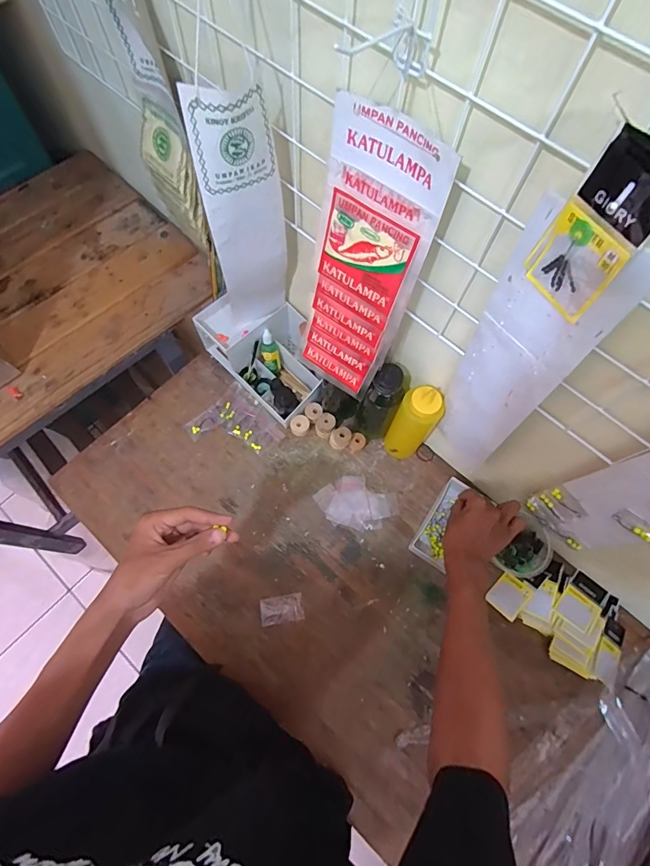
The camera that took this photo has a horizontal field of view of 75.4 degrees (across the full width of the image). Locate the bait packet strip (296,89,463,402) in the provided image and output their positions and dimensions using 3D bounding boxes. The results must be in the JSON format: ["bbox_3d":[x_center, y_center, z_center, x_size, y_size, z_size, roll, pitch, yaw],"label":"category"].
[{"bbox_3d":[0.037,-0.166,0.474,0.116,0.327,0.068,34,72,10],"label":"bait packet strip"}]

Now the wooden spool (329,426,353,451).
[{"bbox_3d":[0.028,0.009,0.736,0.036,0.039,0.031,-28,73,-12],"label":"wooden spool"}]

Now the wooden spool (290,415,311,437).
[{"bbox_3d":[-0.045,-0.012,0.755,0.031,0.025,0.035,35,72,11],"label":"wooden spool"}]

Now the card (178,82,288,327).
[{"bbox_3d":[-0.099,-0.253,0.559,0.093,0.378,0.044,-15,71,-8],"label":"card"}]

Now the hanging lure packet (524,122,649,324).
[{"bbox_3d":[0.161,-0.119,0.250,0.012,0.103,0.054,-31,73,-13],"label":"hanging lure packet"}]

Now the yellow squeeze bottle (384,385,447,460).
[{"bbox_3d":[0.138,-0.012,0.669,0.059,0.204,0.055,1,69,-2],"label":"yellow squeeze bottle"}]

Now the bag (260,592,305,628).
[{"bbox_3d":[-0.067,0.276,0.657,0.066,0.005,0.039,-9,70,-5],"label":"bag"}]

